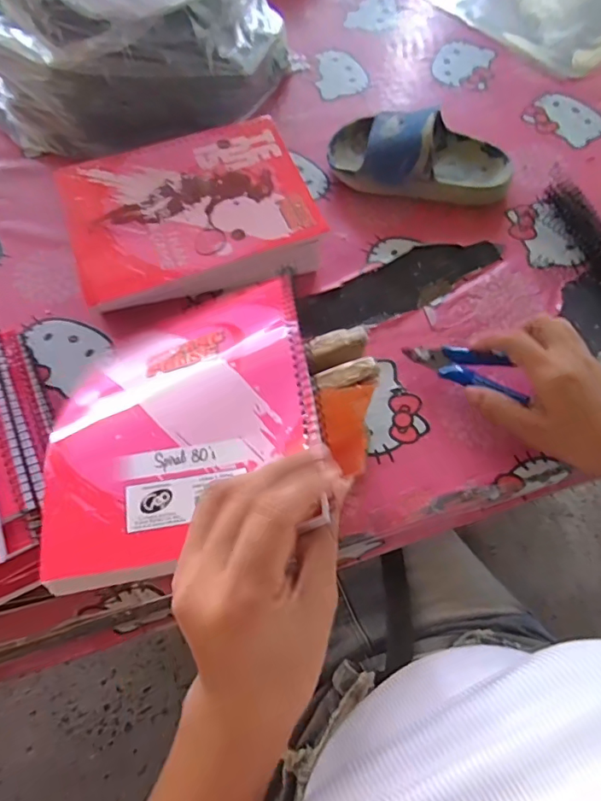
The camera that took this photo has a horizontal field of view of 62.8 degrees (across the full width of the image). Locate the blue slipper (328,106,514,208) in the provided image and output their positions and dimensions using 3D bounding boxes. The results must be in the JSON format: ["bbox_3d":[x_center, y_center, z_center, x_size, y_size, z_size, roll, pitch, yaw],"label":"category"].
[{"bbox_3d":[0.117,-0.239,0.474,0.174,0.060,0.087,7,68,1],"label":"blue slipper"}]

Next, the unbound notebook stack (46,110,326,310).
[{"bbox_3d":[-0.095,-0.161,0.443,0.205,0.047,0.170,-18,69,-9],"label":"unbound notebook stack"}]

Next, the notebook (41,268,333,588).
[{"bbox_3d":[-0.066,0.004,0.289,0.146,0.026,0.176,-10,57,1],"label":"notebook"}]

